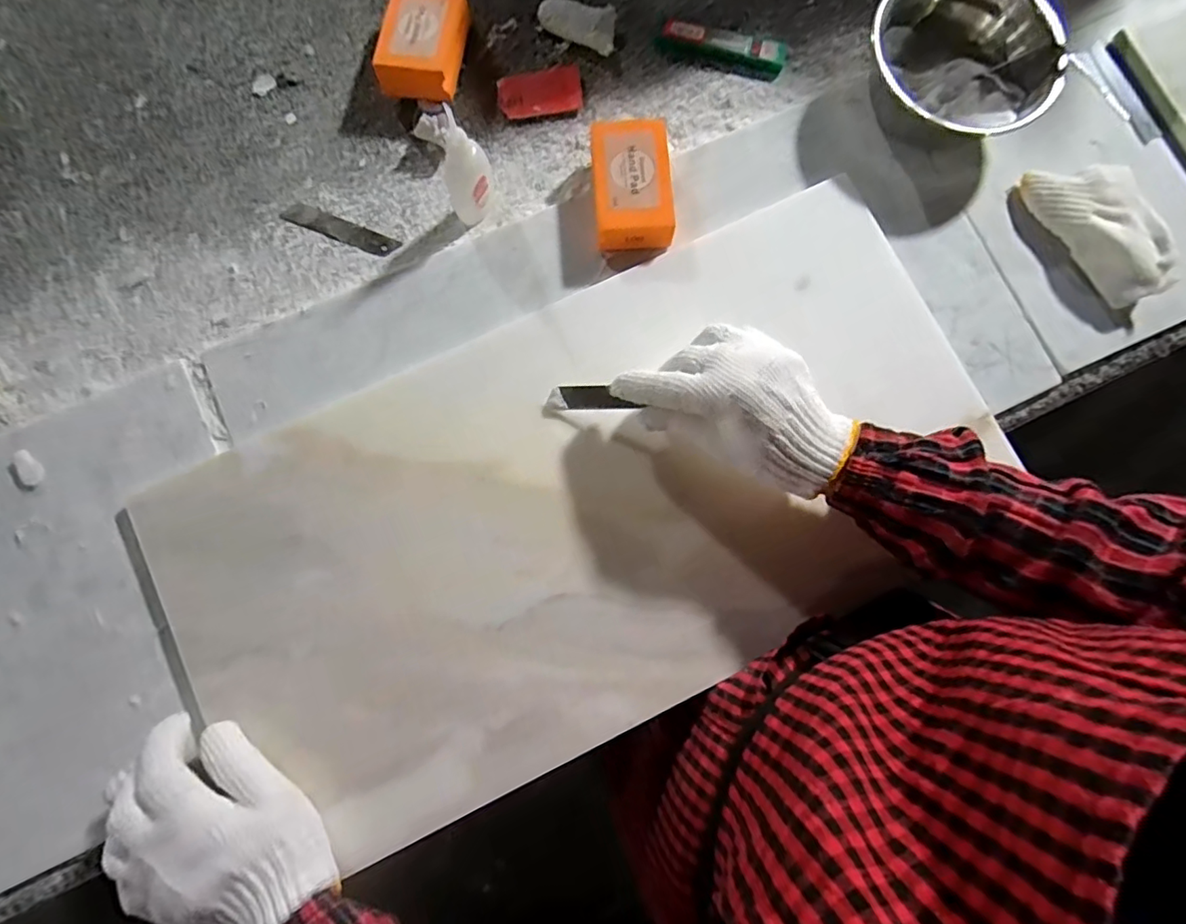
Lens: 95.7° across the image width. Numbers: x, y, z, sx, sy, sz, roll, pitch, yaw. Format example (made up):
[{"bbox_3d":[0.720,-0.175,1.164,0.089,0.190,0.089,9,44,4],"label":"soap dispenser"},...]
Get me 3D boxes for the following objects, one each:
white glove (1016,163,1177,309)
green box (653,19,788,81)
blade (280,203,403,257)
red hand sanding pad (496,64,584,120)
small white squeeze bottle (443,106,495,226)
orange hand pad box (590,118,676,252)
[{"bbox_3d":[0.403,-0.188,0.425,0.063,0.034,0.127,-32,82,-6],"label":"white glove"},{"bbox_3d":[0.113,-0.363,0.470,0.111,0.013,0.028,14,80,2],"label":"green box"},{"bbox_3d":[-0.208,-0.191,0.439,0.098,0.004,0.018,22,80,3],"label":"blade"},{"bbox_3d":[-0.045,-0.319,0.463,0.072,0.007,0.042,-8,80,-2],"label":"red hand sanding pad"},{"bbox_3d":[-0.095,-0.221,0.401,0.025,0.091,0.041,7,80,0],"label":"small white squeeze bottle"},{"bbox_3d":[0.031,-0.217,0.426,0.059,0.036,0.094,-4,80,-2],"label":"orange hand pad box"}]

